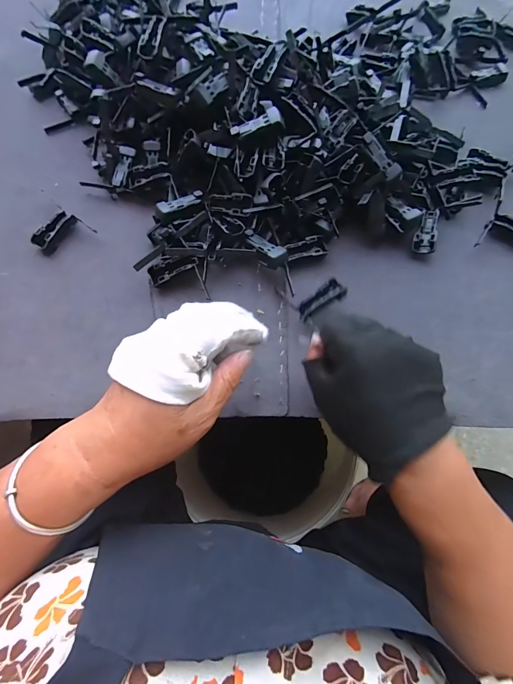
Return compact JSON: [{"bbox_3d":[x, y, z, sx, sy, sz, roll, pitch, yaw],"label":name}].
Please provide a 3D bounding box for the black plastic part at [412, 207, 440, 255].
[{"bbox_3d":[0.173,-0.114,0.339,0.024,0.019,0.048,14,84,6],"label":"black plastic part"}]

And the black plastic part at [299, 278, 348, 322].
[{"bbox_3d":[0.057,-0.038,0.302,0.049,0.011,0.019,-37,74,-7],"label":"black plastic part"}]

